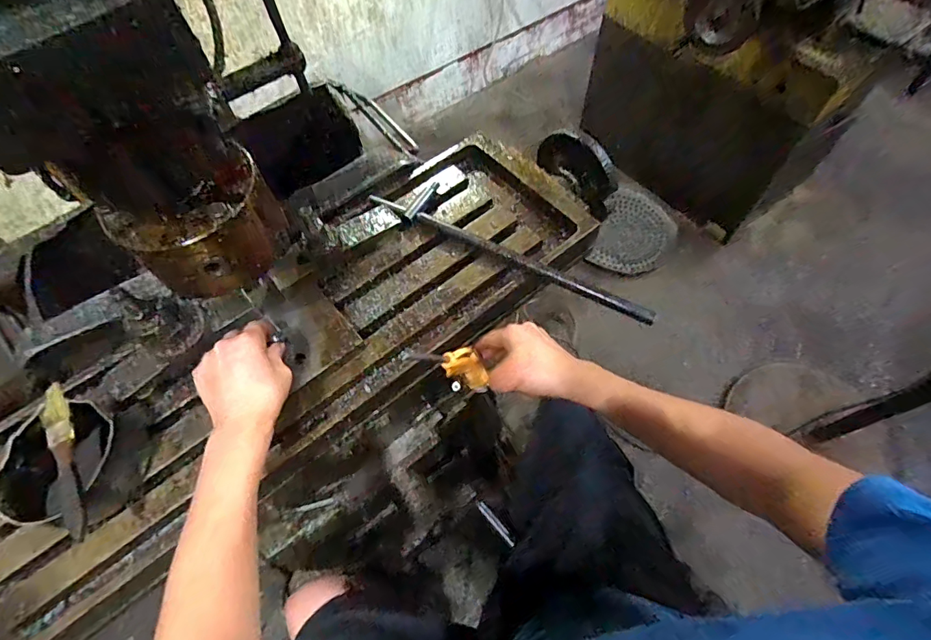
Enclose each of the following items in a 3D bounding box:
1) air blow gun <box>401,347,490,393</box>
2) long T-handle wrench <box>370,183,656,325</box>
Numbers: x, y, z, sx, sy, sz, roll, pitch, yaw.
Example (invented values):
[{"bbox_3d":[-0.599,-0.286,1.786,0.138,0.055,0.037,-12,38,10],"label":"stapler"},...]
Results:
[{"bbox_3d":[-0.017,0.050,0.526,0.119,0.024,0.044,22,54,-33],"label":"air blow gun"},{"bbox_3d":[0.059,-0.100,0.578,0.373,0.021,0.072,25,65,15],"label":"long T-handle wrench"}]

